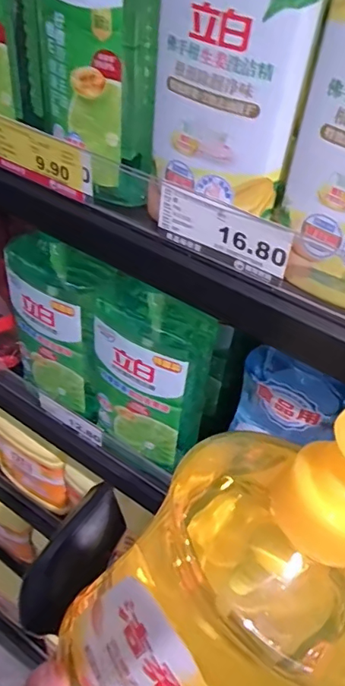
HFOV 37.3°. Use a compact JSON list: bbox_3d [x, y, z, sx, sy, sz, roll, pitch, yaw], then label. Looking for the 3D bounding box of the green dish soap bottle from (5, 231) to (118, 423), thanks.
[{"bbox_3d":[-0.119,-0.023,0.541,0.105,0.192,0.066,18,45,12],"label":"green dish soap bottle"}]

